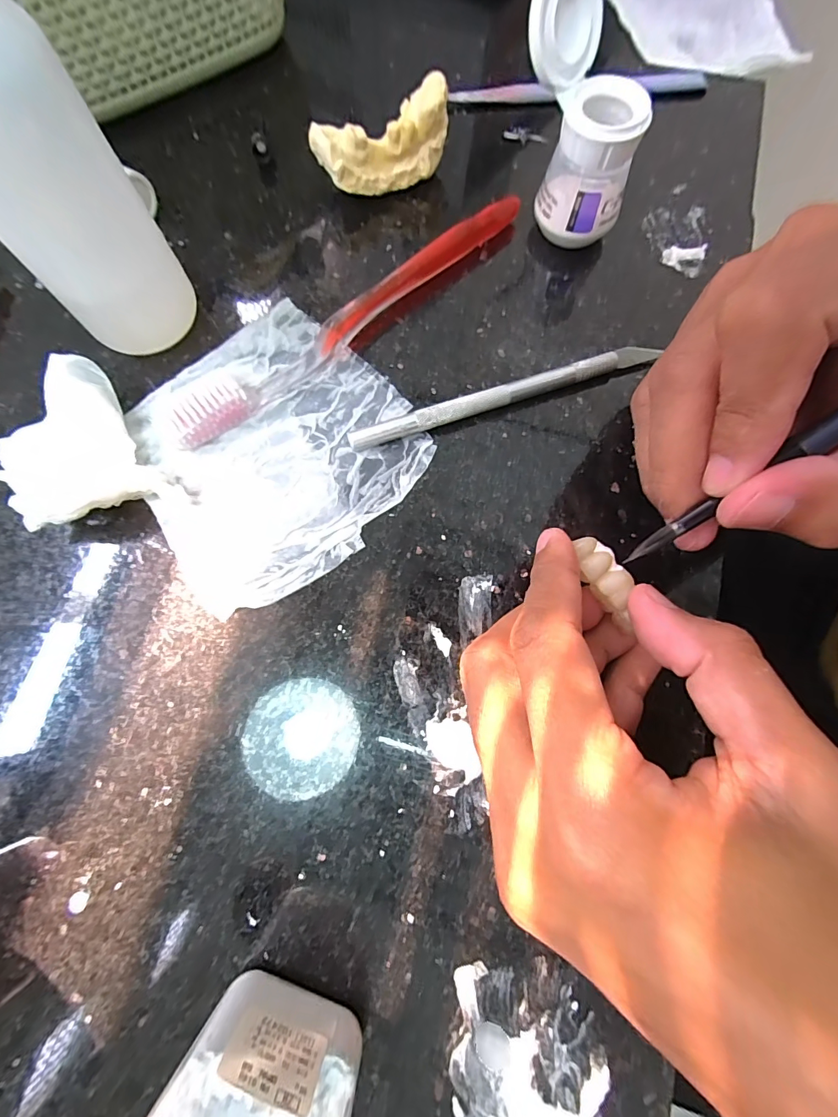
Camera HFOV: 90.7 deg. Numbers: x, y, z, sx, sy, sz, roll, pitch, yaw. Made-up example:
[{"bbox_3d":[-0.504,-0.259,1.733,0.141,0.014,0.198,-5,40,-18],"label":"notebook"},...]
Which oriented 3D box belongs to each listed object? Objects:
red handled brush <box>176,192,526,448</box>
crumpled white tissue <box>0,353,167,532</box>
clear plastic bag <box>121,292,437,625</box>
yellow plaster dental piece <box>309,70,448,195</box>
[{"bbox_3d":[-0.026,-0.107,0.180,0.182,0.012,0.013,-40,78,-10],"label":"red handled brush"},{"bbox_3d":[-0.134,-0.042,0.160,0.046,0.019,0.060,-32,77,-8],"label":"crumpled white tissue"},{"bbox_3d":[-0.059,-0.048,0.165,0.106,0.011,0.112,-31,77,-8],"label":"clear plastic bag"},{"bbox_3d":[-0.015,-0.193,0.196,0.065,0.031,0.024,-35,77,-9],"label":"yellow plaster dental piece"}]

